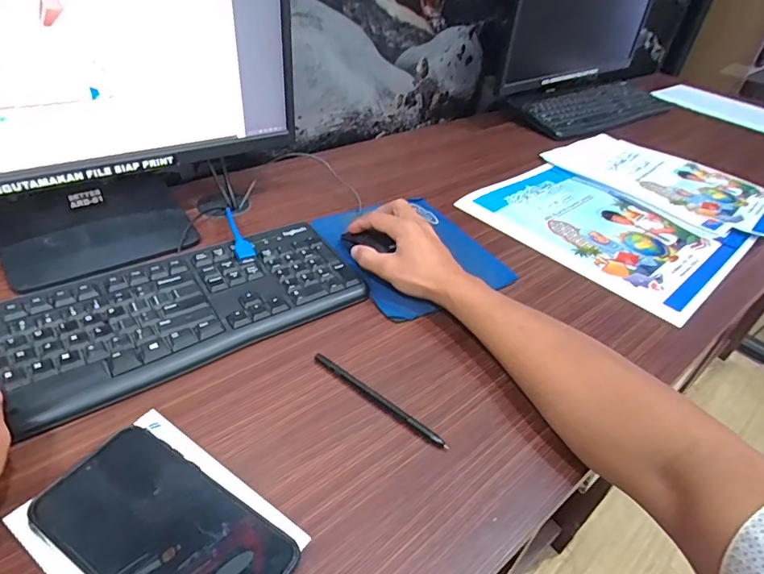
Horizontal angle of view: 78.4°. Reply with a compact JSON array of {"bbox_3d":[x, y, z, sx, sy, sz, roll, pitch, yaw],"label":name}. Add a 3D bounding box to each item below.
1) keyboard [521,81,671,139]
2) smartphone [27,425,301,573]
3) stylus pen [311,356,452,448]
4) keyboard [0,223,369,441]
[{"bbox_3d":[0.471,-0.398,1.025,0.469,0.031,0.151,-29,50,-36],"label":"keyboard"},{"bbox_3d":[-0.135,0.152,0.291,0.158,0.007,0.080,25,40,20],"label":"smartphone"},{"bbox_3d":[-0.004,0.094,0.394,0.138,0.007,0.006,29,44,26],"label":"stylus pen"},{"bbox_3d":[-0.226,0.034,0.428,0.421,0.021,0.152,-18,45,-27],"label":"keyboard"}]

